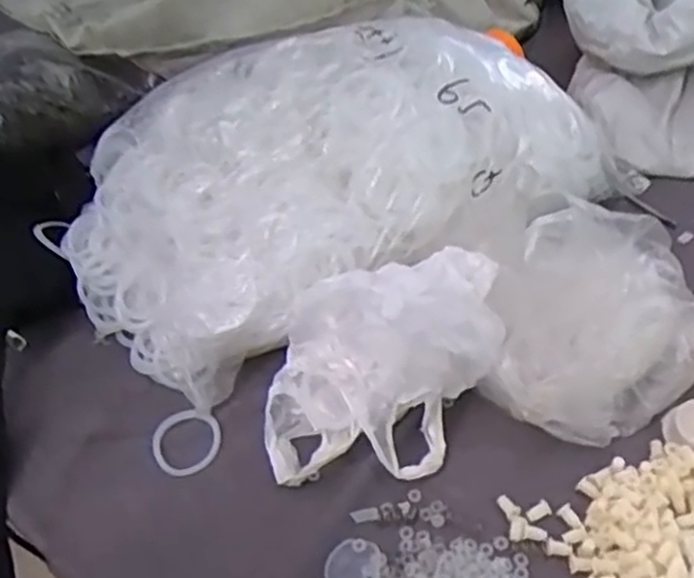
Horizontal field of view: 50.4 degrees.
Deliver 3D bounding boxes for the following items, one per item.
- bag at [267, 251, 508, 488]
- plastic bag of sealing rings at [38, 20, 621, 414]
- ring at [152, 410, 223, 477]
[{"bbox_3d":[0.022,0.054,0.521,0.164,0.130,0.113,-4,44,3],"label":"bag"},{"bbox_3d":[-0.002,-0.097,0.643,0.497,0.163,0.284,-13,44,-7],"label":"plastic bag of sealing rings"},{"bbox_3d":[-0.123,0.118,0.566,0.052,0.006,0.052,-8,55,-5],"label":"ring"}]

